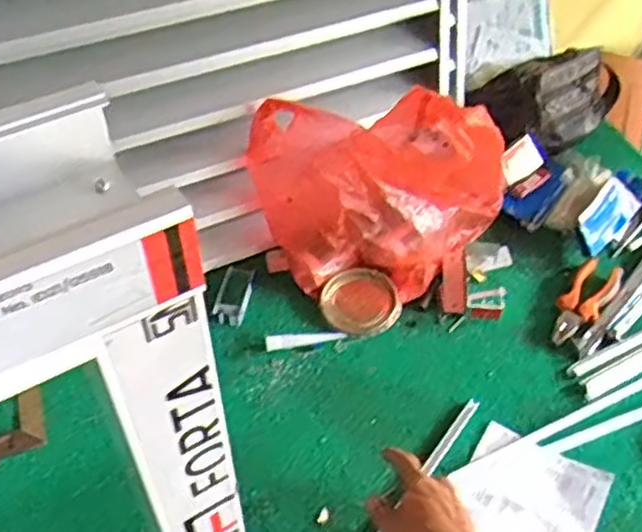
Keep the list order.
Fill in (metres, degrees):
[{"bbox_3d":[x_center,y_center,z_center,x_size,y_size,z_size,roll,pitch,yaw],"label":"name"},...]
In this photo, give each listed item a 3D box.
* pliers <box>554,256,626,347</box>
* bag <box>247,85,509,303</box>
[{"bbox_3d":[0.333,0.043,0.946,0.051,0.028,0.143,34,70,26],"label":"pliers"},{"bbox_3d":[0.083,-0.102,0.901,0.333,0.281,0.143,-2,48,-3],"label":"bag"}]

